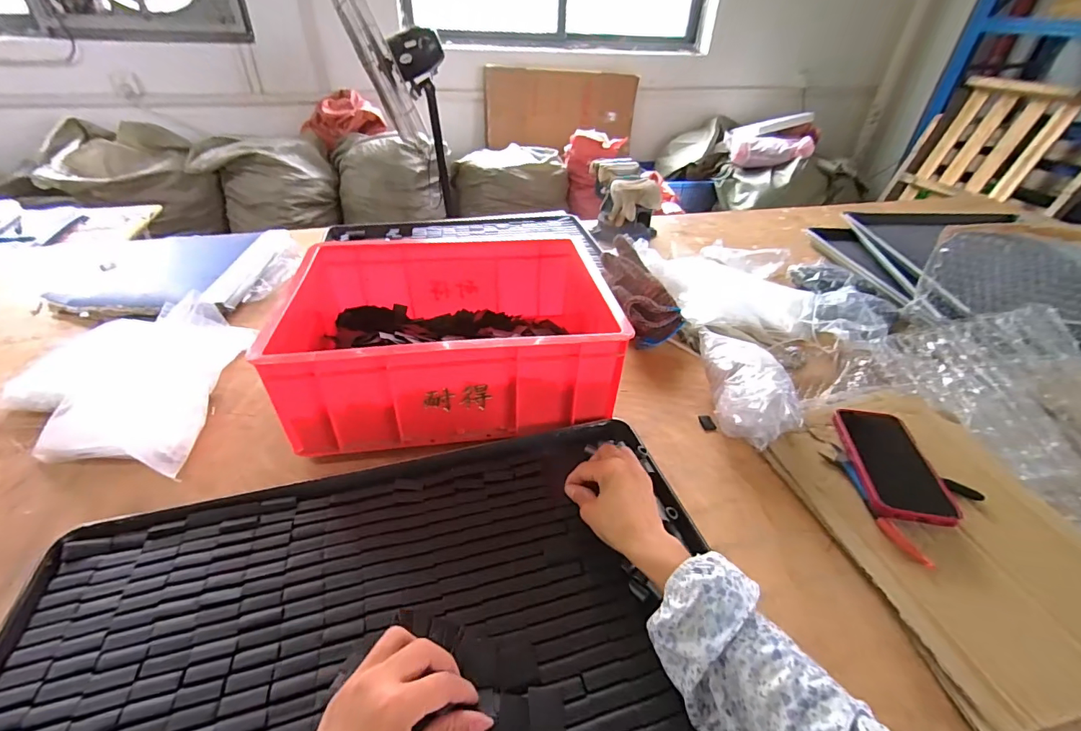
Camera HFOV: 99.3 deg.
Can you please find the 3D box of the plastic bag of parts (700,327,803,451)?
[{"bbox_3d":[0.273,0.024,0.624,0.090,0.089,0.172,3,37,1],"label":"plastic bag of parts"}]

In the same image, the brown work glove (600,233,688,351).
[{"bbox_3d":[0.158,-0.132,0.778,0.082,0.079,0.209,-11,61,-20],"label":"brown work glove"}]

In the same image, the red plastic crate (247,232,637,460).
[{"bbox_3d":[-0.116,-0.045,0.644,0.398,0.154,0.301,-5,38,-9],"label":"red plastic crate"}]

